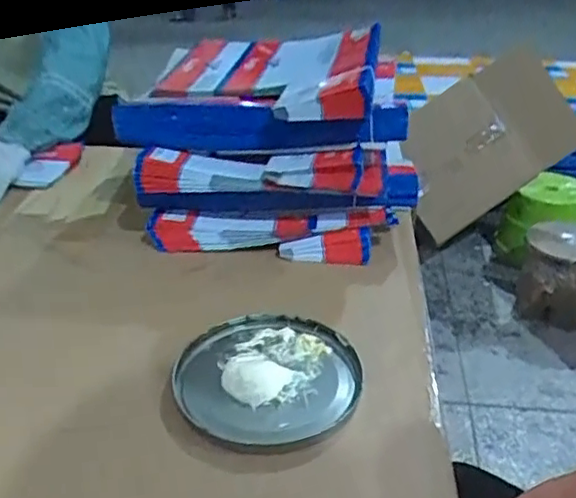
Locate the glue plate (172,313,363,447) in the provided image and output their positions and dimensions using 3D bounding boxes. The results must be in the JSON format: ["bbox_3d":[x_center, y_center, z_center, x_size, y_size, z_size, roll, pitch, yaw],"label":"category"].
[{"bbox_3d":[-0.017,0.116,0.577,0.165,0.015,0.160,2,30,-1],"label":"glue plate"}]

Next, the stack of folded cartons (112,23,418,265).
[{"bbox_3d":[-0.011,-0.159,0.858,0.332,0.207,0.346,4,30,2],"label":"stack of folded cartons"}]

